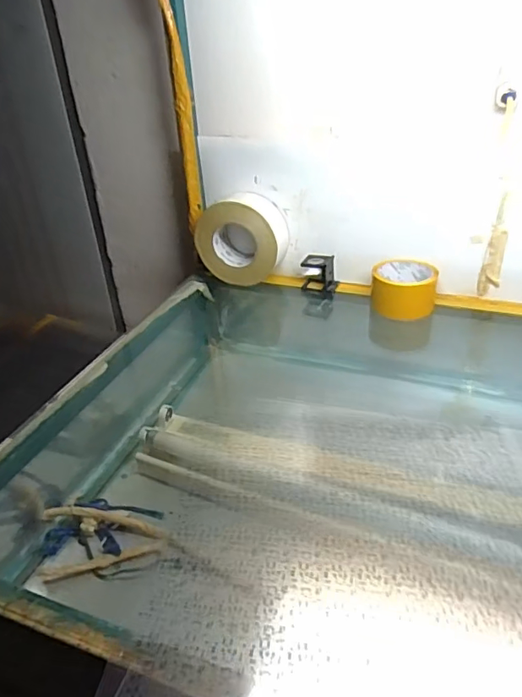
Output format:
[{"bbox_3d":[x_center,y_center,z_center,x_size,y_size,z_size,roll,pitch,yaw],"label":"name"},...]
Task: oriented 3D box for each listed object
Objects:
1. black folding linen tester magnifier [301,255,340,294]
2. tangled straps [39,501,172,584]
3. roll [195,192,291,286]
[{"bbox_3d":[0.098,-0.124,0.866,0.061,0.058,0.035,13,36,25],"label":"black folding linen tester magnifier"},{"bbox_3d":[-0.197,0.231,0.656,0.151,0.034,0.105,-4,32,0],"label":"tangled straps"},{"bbox_3d":[-0.031,-0.180,0.867,0.144,0.130,0.059,9,34,20],"label":"roll"}]

